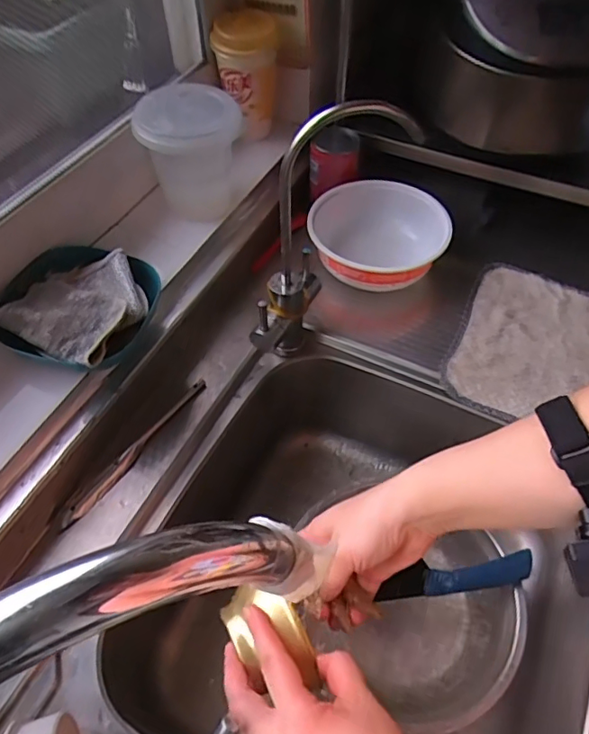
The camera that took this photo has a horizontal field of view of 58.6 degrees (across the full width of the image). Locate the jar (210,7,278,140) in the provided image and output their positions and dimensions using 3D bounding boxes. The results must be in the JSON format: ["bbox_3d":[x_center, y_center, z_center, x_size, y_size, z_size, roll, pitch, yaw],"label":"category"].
[{"bbox_3d":[-0.060,-0.374,0.679,0.079,0.131,0.067,-4,55,-1],"label":"jar"}]

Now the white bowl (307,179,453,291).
[{"bbox_3d":[0.102,-0.162,0.667,0.161,0.069,0.170,-1,55,1],"label":"white bowl"}]

